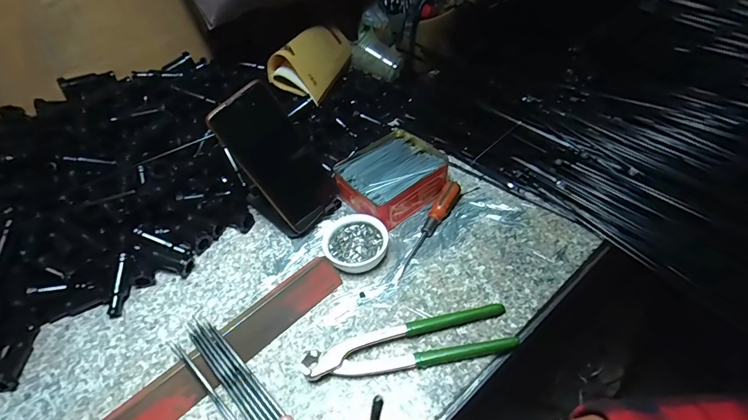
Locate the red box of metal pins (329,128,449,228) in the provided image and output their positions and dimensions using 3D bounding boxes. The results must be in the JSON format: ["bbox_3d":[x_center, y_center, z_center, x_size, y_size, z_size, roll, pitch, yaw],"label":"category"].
[{"bbox_3d":[0.024,-0.044,0.514,0.128,0.040,0.106,-33,52,-22],"label":"red box of metal pins"}]

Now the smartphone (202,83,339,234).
[{"bbox_3d":[-0.105,-0.057,0.452,0.014,0.166,0.079,14,53,48],"label":"smartphone"}]

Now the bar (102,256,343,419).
[{"bbox_3d":[-0.139,0.134,0.381,0.256,0.029,0.036,-39,54,-25],"label":"bar"}]

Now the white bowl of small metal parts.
[{"bbox_3d":[-0.023,0.040,0.456,0.070,0.025,0.068,-4,47,4],"label":"white bowl of small metal parts"}]

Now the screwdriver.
[{"bbox_3d":[0.063,0.018,0.468,0.018,0.026,0.141,25,55,27],"label":"screwdriver"}]

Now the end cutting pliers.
[{"bbox_3d":[0.032,0.128,0.377,0.198,0.015,0.045,-11,47,-3],"label":"end cutting pliers"}]

